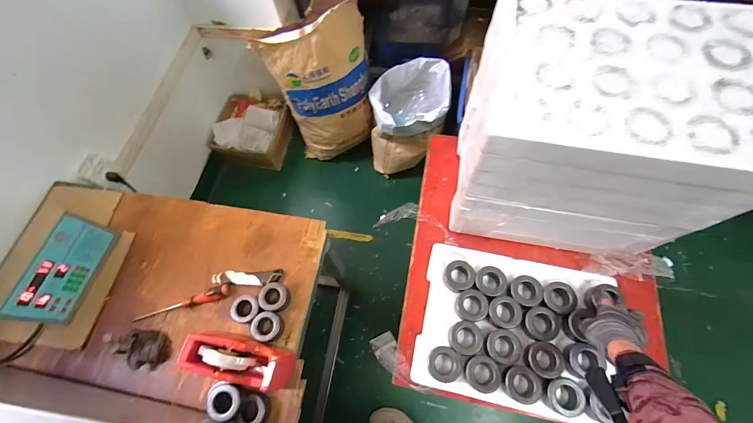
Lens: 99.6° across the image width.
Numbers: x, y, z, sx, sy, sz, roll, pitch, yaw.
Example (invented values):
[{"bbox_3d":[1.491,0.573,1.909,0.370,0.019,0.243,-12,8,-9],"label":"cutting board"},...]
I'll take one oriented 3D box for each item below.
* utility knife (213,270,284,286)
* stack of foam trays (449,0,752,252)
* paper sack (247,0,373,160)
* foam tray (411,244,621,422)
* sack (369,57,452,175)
[{"bbox_3d":[-0.303,0.155,0.741,0.159,0.014,0.035,-1,66,2],"label":"utility knife"},{"bbox_3d":[0.359,-0.124,0.575,0.369,0.342,0.286,10,67,7],"label":"stack of foam trays"},{"bbox_3d":[-0.231,-0.542,1.377,0.400,0.598,0.309,-8,66,-1],"label":"paper sack"},{"bbox_3d":[0.279,0.223,0.622,0.378,0.059,0.275,11,67,7],"label":"foam tray"},{"bbox_3d":[0.141,-0.414,1.438,0.337,0.361,0.317,-6,66,0],"label":"sack"}]

